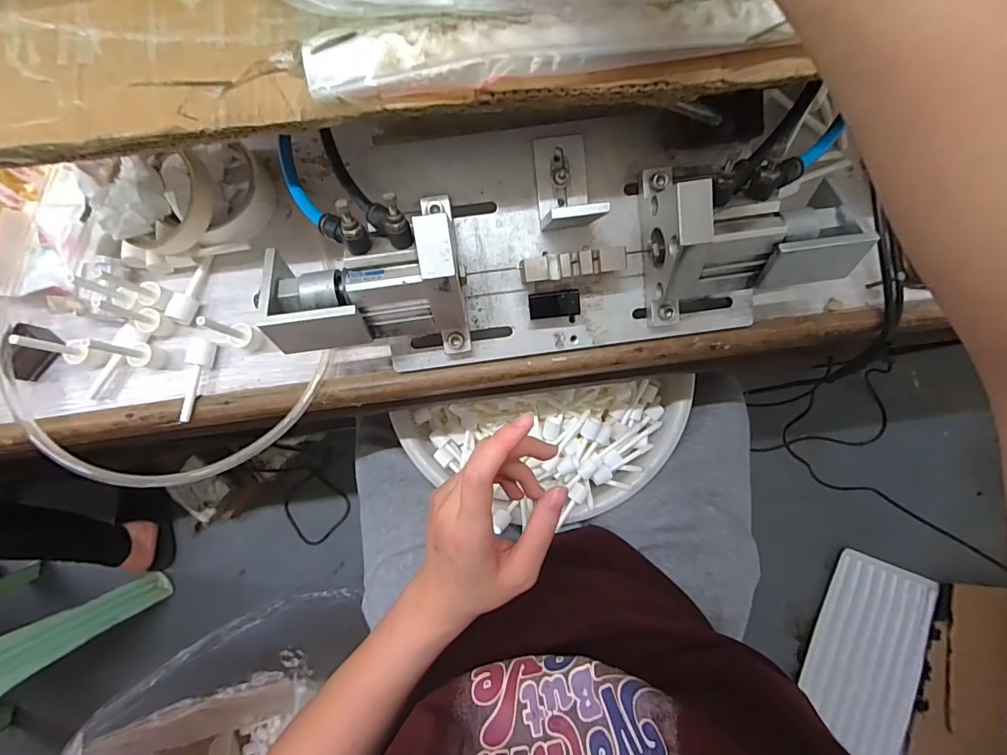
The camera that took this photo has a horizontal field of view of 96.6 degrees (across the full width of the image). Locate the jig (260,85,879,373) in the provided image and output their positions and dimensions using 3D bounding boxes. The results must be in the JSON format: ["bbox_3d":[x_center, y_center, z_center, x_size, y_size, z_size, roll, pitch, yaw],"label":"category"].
[{"bbox_3d":[0.034,-0.094,0.313,0.371,0.101,0.146,-5,84,0],"label":"jig"}]

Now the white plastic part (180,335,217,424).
[{"bbox_3d":[-0.243,0.002,0.353,0.016,0.018,0.064,15,85,2],"label":"white plastic part"}]

